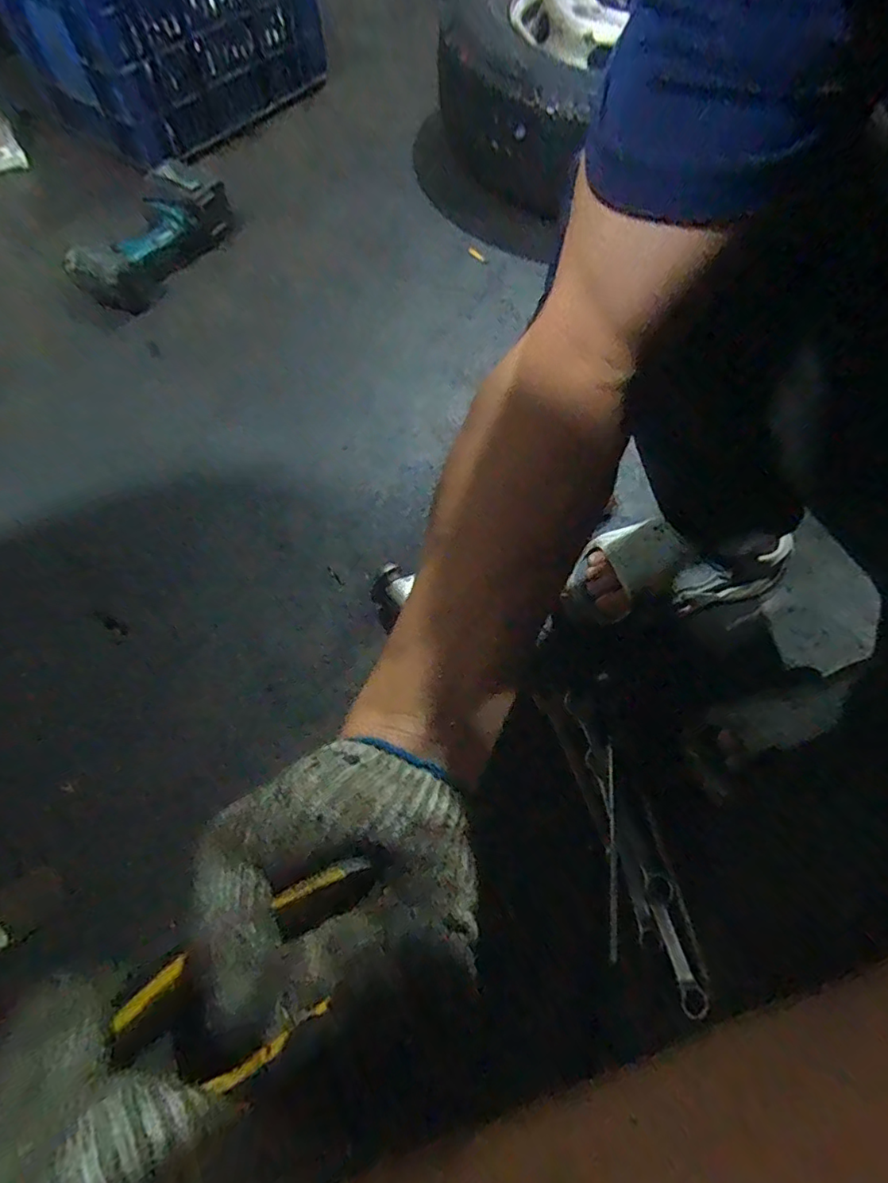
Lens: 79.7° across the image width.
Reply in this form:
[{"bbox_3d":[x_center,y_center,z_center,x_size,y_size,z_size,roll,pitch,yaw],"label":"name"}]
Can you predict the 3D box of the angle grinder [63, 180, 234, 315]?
[{"bbox_3d":[-0.464,-0.564,0.862,0.088,0.116,0.315,29,67,11],"label":"angle grinder"}]

